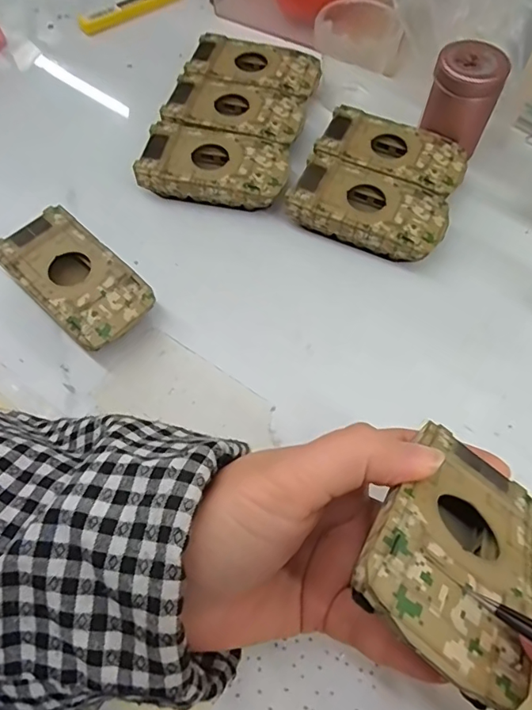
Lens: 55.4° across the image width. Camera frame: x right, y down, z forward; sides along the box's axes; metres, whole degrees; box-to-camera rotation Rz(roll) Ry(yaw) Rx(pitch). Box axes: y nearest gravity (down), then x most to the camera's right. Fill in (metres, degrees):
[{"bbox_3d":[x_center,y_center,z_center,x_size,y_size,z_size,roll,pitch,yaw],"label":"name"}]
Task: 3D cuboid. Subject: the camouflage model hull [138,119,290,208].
[{"bbox_3d":[-0.034,-0.126,0.343,0.094,0.024,0.052,11,63,5],"label":"camouflage model hull"}]

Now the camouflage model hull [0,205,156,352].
[{"bbox_3d":[-0.111,-0.042,0.300,0.093,0.025,0.049,40,69,18],"label":"camouflage model hull"}]

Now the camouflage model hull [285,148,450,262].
[{"bbox_3d":[0.066,-0.091,0.327,0.095,0.026,0.050,21,64,10],"label":"camouflage model hull"}]

